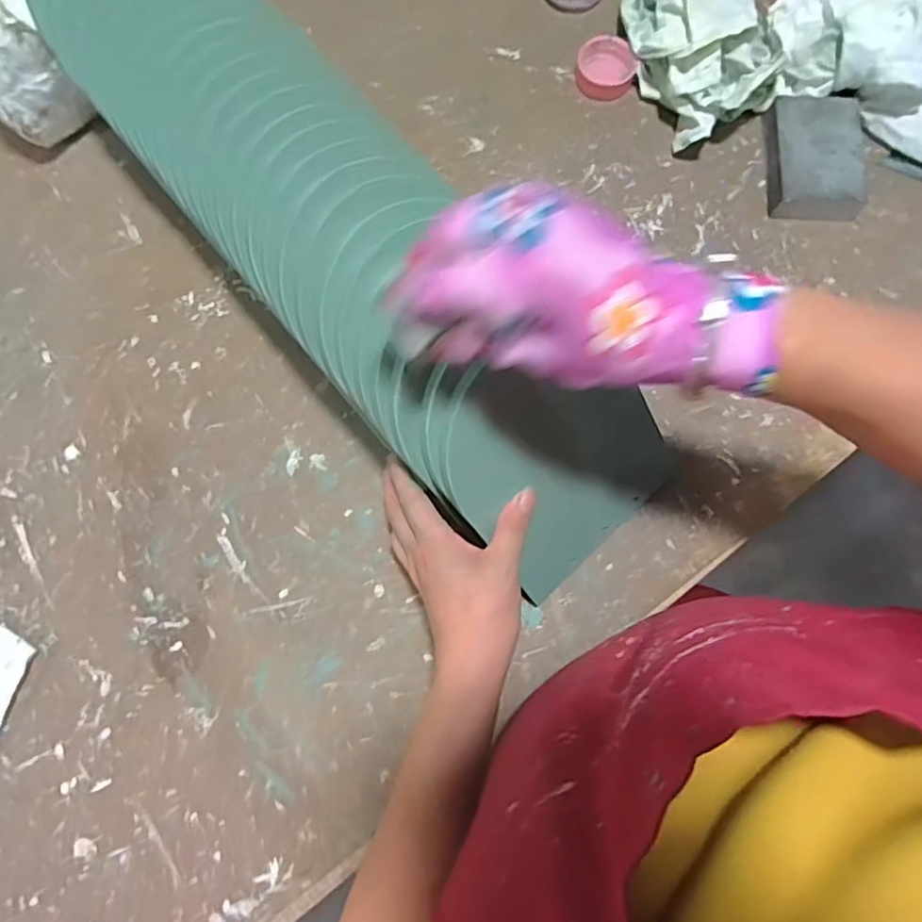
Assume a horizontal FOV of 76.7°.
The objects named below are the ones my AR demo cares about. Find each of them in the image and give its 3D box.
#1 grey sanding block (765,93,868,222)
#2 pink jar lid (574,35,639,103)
[{"bbox_3d":[0.291,-0.247,0.478,0.068,0.026,0.110,2,79,0],"label":"grey sanding block"},{"bbox_3d":[0.124,-0.339,0.503,0.048,0.014,0.051,0,79,0],"label":"pink jar lid"}]

